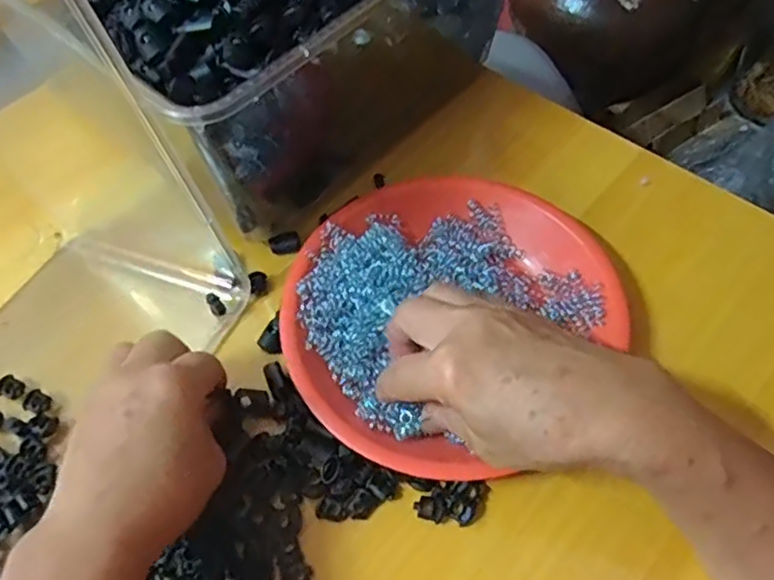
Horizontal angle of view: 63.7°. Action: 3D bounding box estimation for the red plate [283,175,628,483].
[{"bbox_3d":[0.032,0.007,0.372,0.192,0.026,0.172,-37,62,-18],"label":"red plate"}]

